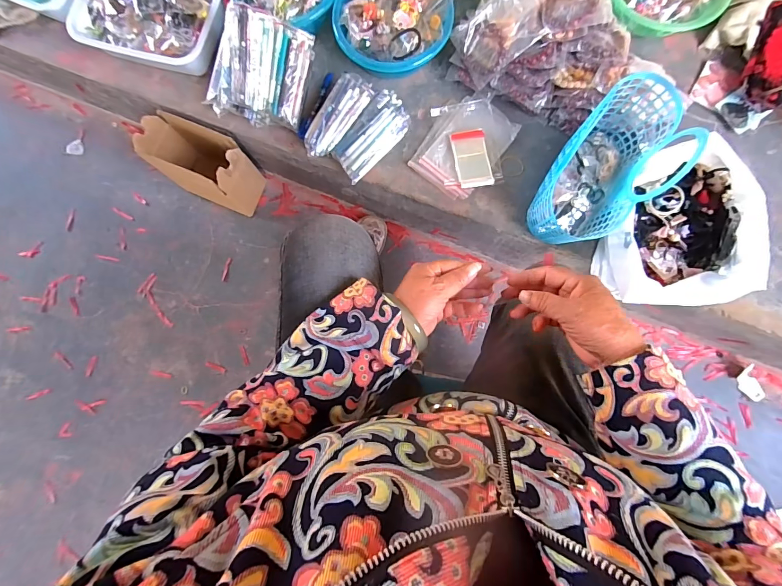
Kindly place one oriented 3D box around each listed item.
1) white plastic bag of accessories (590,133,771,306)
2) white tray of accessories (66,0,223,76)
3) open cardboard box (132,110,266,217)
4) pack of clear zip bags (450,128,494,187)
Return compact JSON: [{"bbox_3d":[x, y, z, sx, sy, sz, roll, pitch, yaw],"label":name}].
[{"bbox_3d":[0.476,-0.104,0.623,0.214,0.143,0.252,0,82,2],"label":"white plastic bag of accessories"},{"bbox_3d":[-0.484,-0.568,0.745,0.298,0.082,0.207,18,83,5],"label":"white tray of accessories"},{"bbox_3d":[-0.432,-0.298,0.845,0.225,0.172,0.120,23,83,5],"label":"open cardboard box"},{"bbox_3d":[0.160,-0.264,0.709,0.067,0.010,0.114,-9,82,1],"label":"pack of clear zip bags"}]

